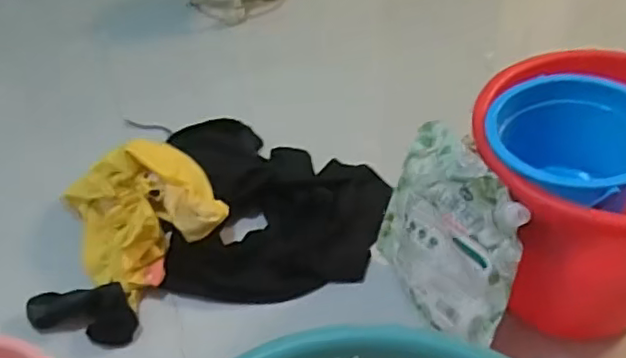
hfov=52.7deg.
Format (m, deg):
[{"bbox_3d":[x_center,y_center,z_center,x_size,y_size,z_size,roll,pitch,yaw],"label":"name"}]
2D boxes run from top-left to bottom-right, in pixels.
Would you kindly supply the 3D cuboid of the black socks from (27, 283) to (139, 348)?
[{"bbox_3d":[-0.353,0.207,0.968,0.163,0.069,0.073,4,45,11],"label":"black socks"}]

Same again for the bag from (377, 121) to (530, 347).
[{"bbox_3d":[0.177,0.074,0.863,0.086,0.259,0.229,-17,45,-11],"label":"bag"}]

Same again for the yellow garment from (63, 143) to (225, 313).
[{"bbox_3d":[-0.308,0.040,1.067,0.284,0.105,0.223,32,56,33],"label":"yellow garment"}]

